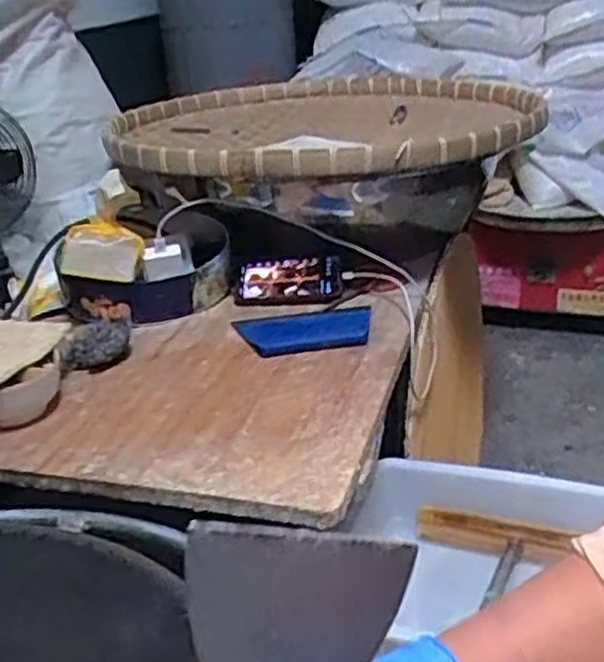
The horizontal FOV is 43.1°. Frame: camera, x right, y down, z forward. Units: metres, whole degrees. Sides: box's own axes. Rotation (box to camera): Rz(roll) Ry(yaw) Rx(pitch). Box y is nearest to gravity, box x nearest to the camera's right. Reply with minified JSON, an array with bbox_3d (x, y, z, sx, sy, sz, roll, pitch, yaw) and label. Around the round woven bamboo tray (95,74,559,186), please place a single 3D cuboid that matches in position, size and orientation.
[{"bbox_3d":[0.045,-0.343,1.282,0.723,0.080,0.712,-4,25,2],"label":"round woven bamboo tray"}]

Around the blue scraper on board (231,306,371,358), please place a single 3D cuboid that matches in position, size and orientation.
[{"bbox_3d":[0.002,-0.001,1.022,0.180,0.013,0.135,-4,25,0],"label":"blue scraper on board"}]

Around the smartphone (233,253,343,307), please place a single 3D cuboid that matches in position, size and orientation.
[{"bbox_3d":[-0.022,-0.076,1.136,0.160,0.074,0.013,-4,-12,7],"label":"smartphone"}]

